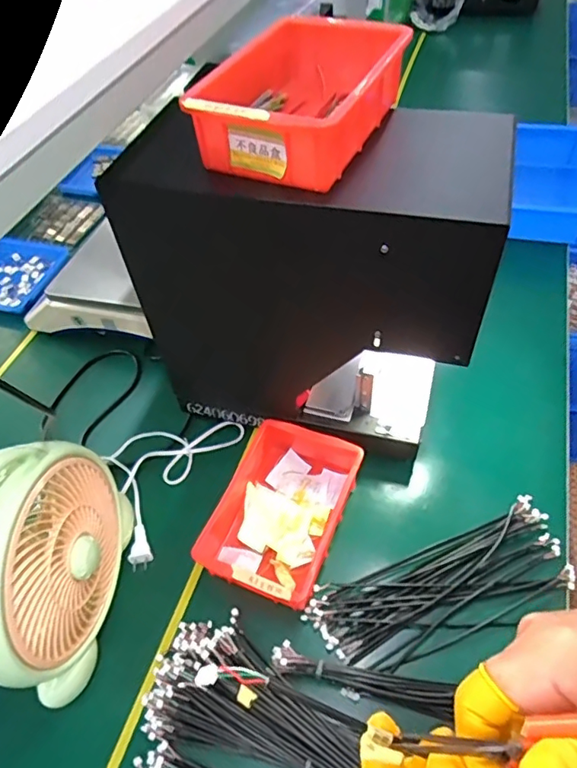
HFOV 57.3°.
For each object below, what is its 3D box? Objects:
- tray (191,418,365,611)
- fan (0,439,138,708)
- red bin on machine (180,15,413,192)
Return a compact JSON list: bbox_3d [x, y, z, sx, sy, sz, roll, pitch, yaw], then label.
[{"bbox_3d":[-0.013,0.145,0.620,0.140,0.056,0.199,18,55,18],"label":"tray"},{"bbox_3d":[-0.248,0.171,0.504,0.117,0.239,0.200,-3,51,2],"label":"fan"},{"bbox_3d":[0.012,-0.249,0.464,0.132,0.066,0.196,20,56,20],"label":"red bin on machine"}]

